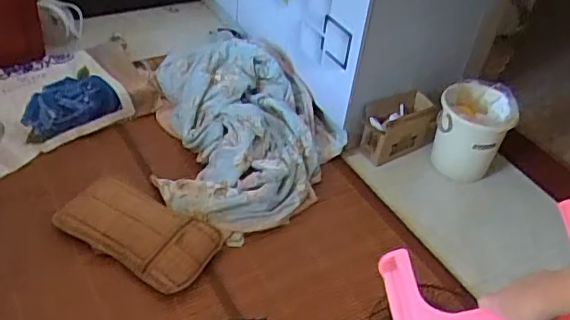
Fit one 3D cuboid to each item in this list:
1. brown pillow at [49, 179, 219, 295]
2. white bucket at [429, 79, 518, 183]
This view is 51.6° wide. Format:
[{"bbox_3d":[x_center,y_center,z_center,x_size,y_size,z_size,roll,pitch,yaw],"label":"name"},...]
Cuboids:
[{"bbox_3d":[-0.403,0.168,1.591,0.450,0.074,0.236,26,42,27],"label":"brown pillow"},{"bbox_3d":[0.557,-0.078,1.750,0.207,0.241,0.227,19,40,19],"label":"white bucket"}]

